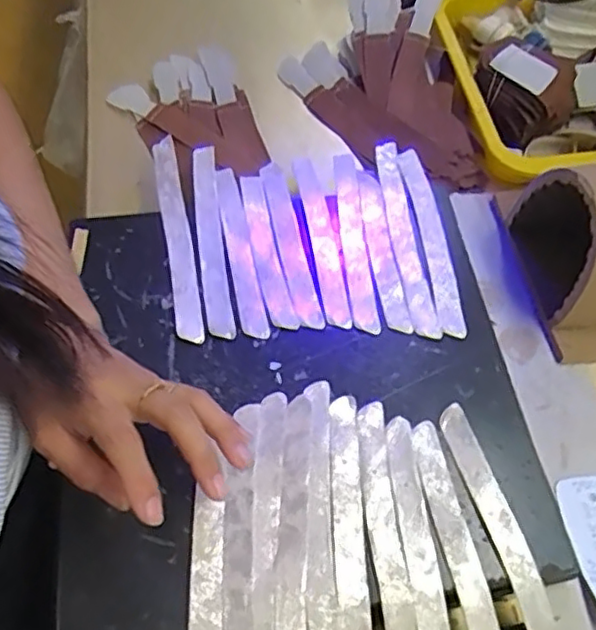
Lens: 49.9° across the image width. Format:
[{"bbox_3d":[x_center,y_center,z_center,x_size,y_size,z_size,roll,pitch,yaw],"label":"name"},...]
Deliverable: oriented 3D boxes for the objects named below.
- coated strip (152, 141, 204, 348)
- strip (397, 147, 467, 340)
[{"bbox_3d":[-0.094,-0.064,0.495,0.020,0.006,0.191,-10,62,-8],"label":"coated strip"},{"bbox_3d":[0.106,-0.065,0.504,0.020,0.004,0.183,-5,61,-5],"label":"strip"}]

